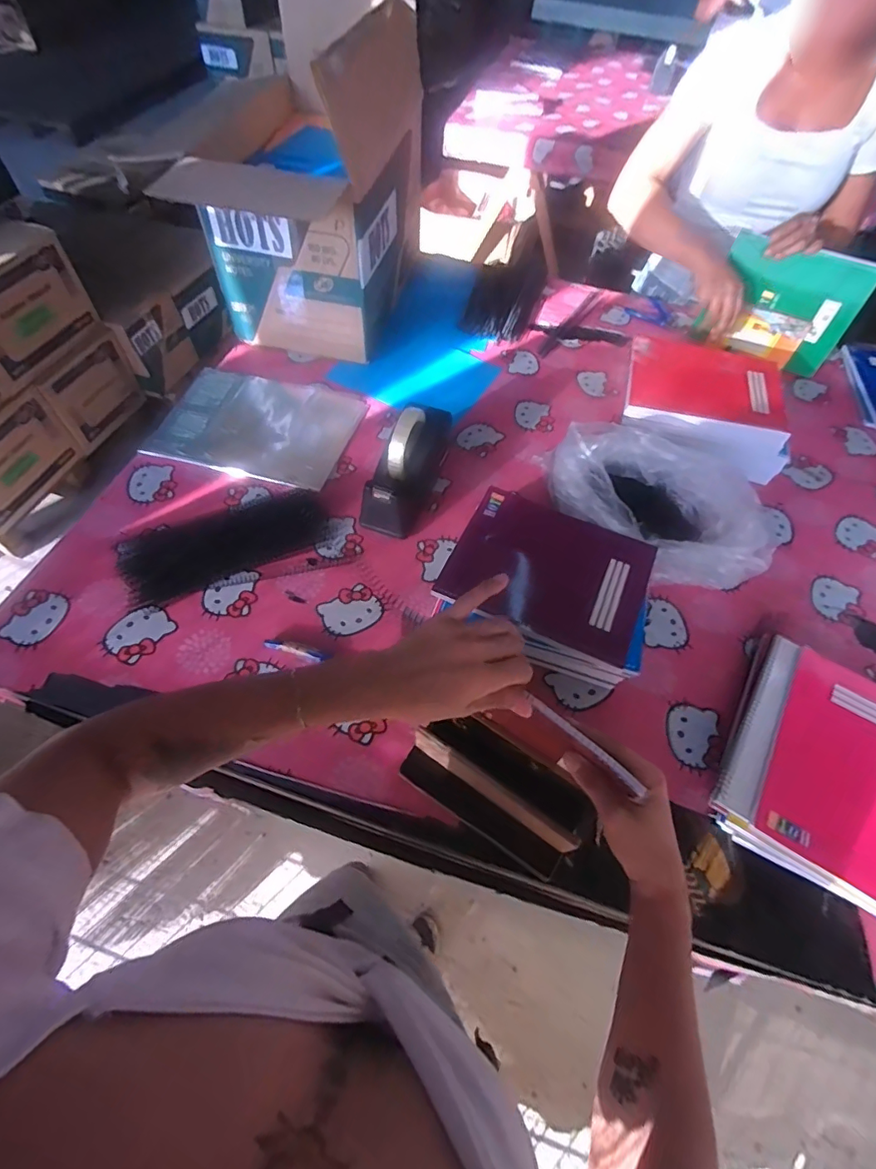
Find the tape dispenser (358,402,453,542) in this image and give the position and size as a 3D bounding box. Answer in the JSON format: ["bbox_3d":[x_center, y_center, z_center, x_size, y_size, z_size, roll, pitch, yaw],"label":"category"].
[{"bbox_3d":[-0.046,-0.181,0.758,0.071,0.131,0.213,21,59,9],"label":"tape dispenser"}]

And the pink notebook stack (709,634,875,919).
[{"bbox_3d":[0.458,0.215,0.586,0.256,0.051,0.277,31,61,14],"label":"pink notebook stack"}]

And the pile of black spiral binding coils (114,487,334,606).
[{"bbox_3d":[-0.303,-0.072,0.726,0.295,0.040,0.133,-20,62,-15],"label":"pile of black spiral binding coils"}]

